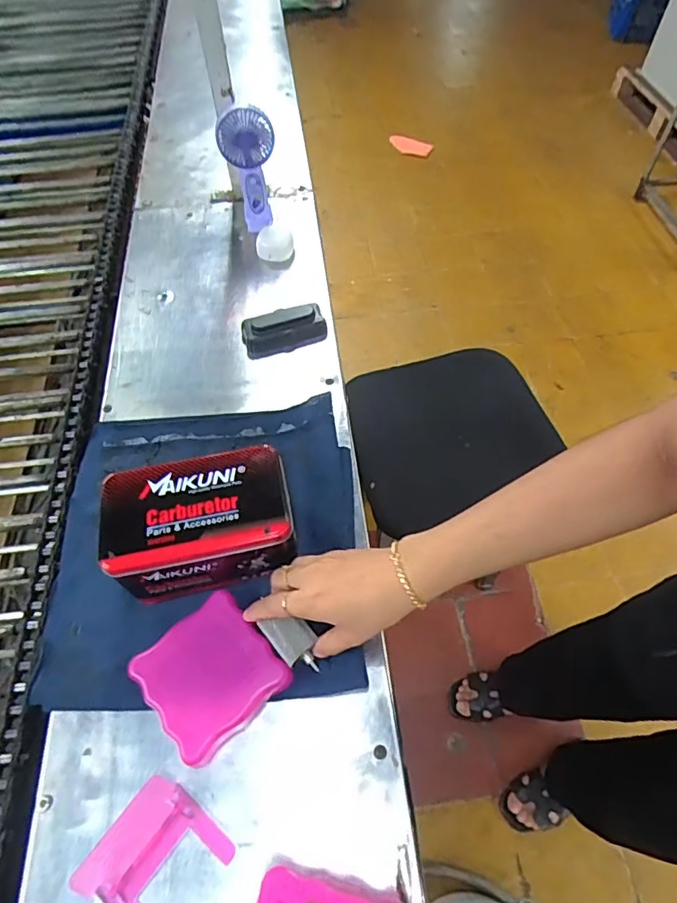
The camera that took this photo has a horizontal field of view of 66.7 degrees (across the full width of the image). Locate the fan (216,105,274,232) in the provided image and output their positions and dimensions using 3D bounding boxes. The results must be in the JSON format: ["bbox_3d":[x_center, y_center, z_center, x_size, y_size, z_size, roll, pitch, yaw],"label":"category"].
[{"bbox_3d":[-0.130,-0.423,0.776,0.079,0.169,0.042,2,47,5],"label":"fan"}]

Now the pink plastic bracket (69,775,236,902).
[{"bbox_3d":[-0.137,0.306,0.383,0.083,0.022,0.083,30,64,20],"label":"pink plastic bracket"}]

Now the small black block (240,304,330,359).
[{"bbox_3d":[-0.071,-0.160,0.677,0.108,0.031,0.053,-15,58,-6],"label":"small black block"}]

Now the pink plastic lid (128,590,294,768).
[{"bbox_3d":[-0.109,0.192,0.445,0.101,0.033,0.102,-39,64,-19],"label":"pink plastic lid"}]

